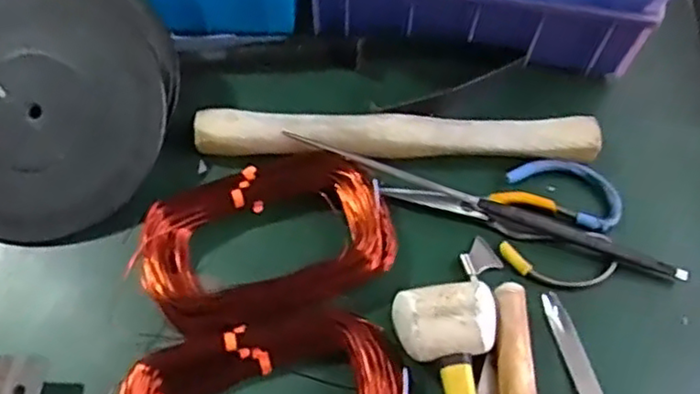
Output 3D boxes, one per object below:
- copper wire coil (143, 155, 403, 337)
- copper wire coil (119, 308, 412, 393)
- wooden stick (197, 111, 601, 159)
[{"bbox_3d":[-0.060,0.029,0.507,0.178,0.041,0.119,-19,66,-12],"label":"copper wire coil"},{"bbox_3d":[-0.054,0.143,0.459,0.185,0.031,0.126,-13,64,-7],"label":"copper wire coil"},{"bbox_3d":[0.038,-0.048,0.555,0.318,0.027,0.036,1,63,-2],"label":"wooden stick"}]

